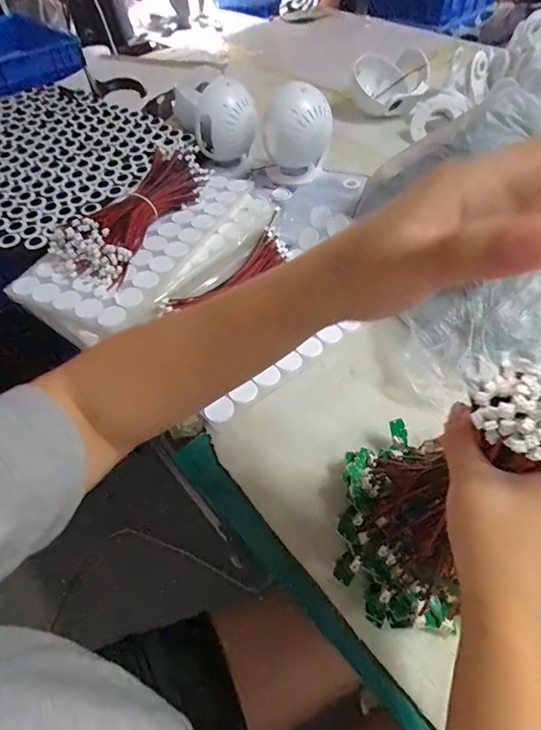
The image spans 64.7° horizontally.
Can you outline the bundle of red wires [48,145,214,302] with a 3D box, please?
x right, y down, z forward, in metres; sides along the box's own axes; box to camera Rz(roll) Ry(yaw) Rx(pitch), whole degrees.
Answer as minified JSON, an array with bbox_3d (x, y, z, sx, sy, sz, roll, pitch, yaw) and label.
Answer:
[{"bbox_3d":[-0.170,-0.192,0.539,0.101,0.057,0.235,20,55,17],"label":"bundle of red wires"}]

